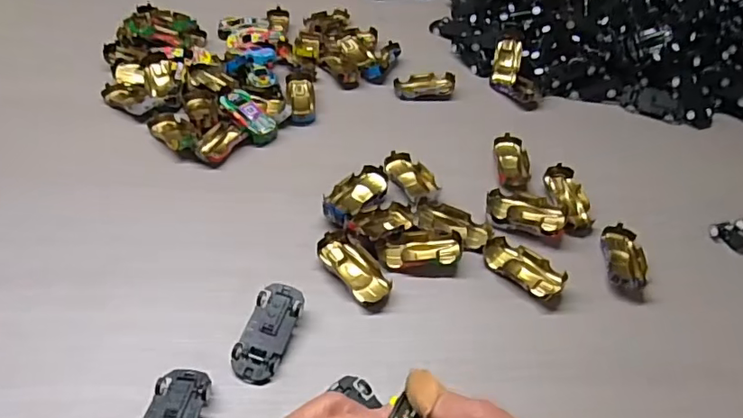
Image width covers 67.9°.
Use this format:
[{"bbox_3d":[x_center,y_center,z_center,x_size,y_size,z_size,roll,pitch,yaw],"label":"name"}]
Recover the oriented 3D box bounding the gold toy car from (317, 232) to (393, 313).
[{"bbox_3d":[-0.011,0.044,0.407,0.028,0.018,0.064,-32,57,-30],"label":"gold toy car"}]

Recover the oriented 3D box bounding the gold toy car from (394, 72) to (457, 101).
[{"bbox_3d":[0.057,-0.131,0.583,0.062,0.014,0.035,-1,47,-6],"label":"gold toy car"}]

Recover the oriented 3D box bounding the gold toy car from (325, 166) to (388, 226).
[{"bbox_3d":[-0.012,-0.010,0.446,0.033,0.017,0.067,35,53,25],"label":"gold toy car"}]

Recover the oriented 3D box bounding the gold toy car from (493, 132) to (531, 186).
[{"bbox_3d":[0.130,-0.043,0.509,0.028,0.016,0.067,5,46,0],"label":"gold toy car"}]

